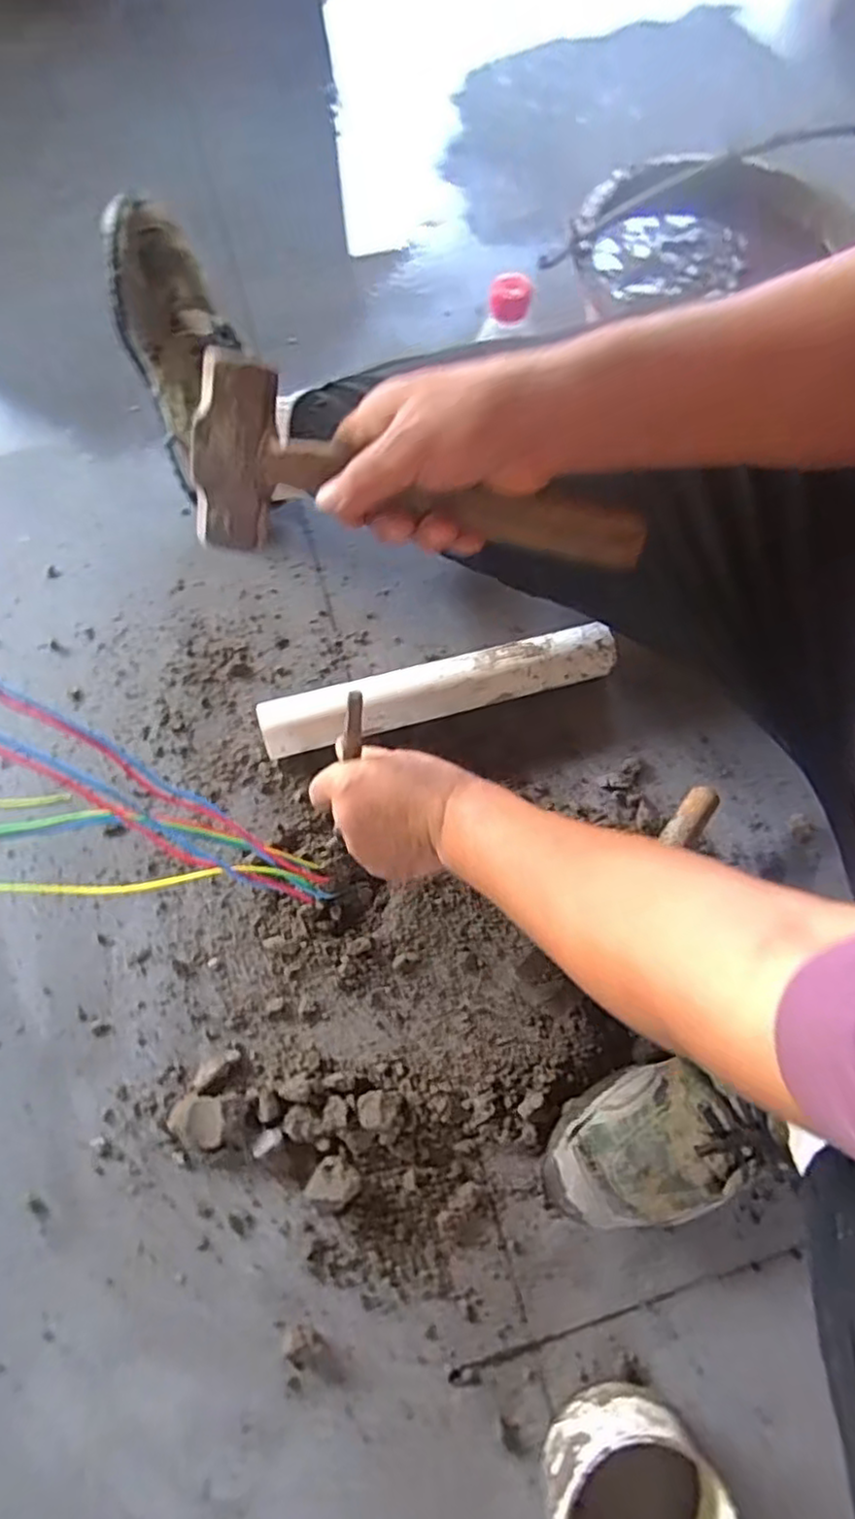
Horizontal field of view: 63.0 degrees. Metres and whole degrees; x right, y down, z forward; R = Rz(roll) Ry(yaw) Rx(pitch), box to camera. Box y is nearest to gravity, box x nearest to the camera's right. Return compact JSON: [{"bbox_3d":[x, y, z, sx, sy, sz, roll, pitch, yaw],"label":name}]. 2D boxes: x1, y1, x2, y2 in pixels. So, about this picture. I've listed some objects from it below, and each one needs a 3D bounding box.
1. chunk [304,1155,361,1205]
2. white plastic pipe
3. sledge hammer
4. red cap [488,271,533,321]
[{"bbox_3d":[-0.070,0.319,0.527,0.034,0.023,0.030,25,73,8],"label":"chunk"},{"bbox_3d":[0.013,-0.066,0.654,0.333,0.056,0.054,-15,72,-5],"label":"white plastic pipe"},{"bbox_3d":[-0.002,-0.170,0.398,0.246,0.042,0.099,3,113,3],"label":"sledge hammer"},{"bbox_3d":[0.064,-0.364,0.551,0.031,0.028,0.020,-3,70,-2],"label":"red cap"}]

